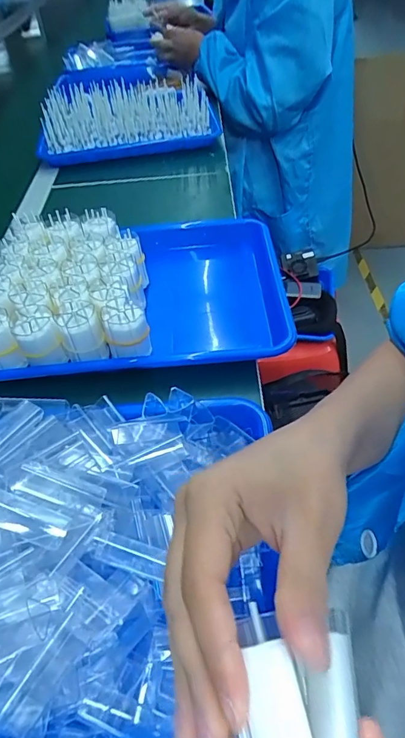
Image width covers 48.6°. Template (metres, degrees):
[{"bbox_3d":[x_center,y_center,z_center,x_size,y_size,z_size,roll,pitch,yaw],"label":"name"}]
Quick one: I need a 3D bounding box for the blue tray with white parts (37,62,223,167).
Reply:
[{"bbox_3d":[-0.140,-0.478,0.825,0.313,0.075,0.244,-10,48,-3],"label":"blue tray with white parts"}]

